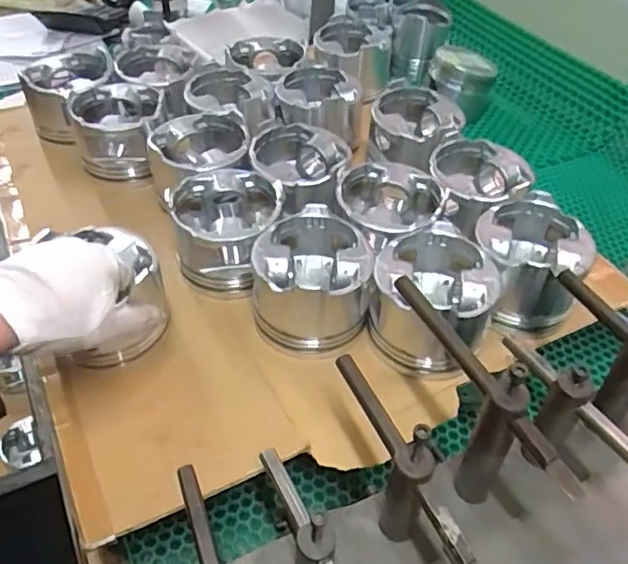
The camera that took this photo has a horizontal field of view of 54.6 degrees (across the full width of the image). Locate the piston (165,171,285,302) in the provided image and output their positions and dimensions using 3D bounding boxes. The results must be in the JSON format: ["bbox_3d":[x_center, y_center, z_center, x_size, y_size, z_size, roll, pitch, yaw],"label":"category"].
[{"bbox_3d":[-0.079,-0.051,0.561,0.094,0.077,0.101,1,45,-1],"label":"piston"}]

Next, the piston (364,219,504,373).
[{"bbox_3d":[0.098,0.014,0.509,0.097,0.073,0.098,13,46,10],"label":"piston"}]

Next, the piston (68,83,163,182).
[{"bbox_3d":[-0.211,-0.162,0.664,0.098,0.066,0.102,-5,46,-7],"label":"piston"}]

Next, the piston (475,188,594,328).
[{"bbox_3d":[0.188,-0.018,0.542,0.097,0.069,0.103,4,45,1],"label":"piston"}]

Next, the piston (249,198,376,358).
[{"bbox_3d":[-0.004,-0.003,0.517,0.096,0.070,0.102,-4,46,-6],"label":"piston"}]

